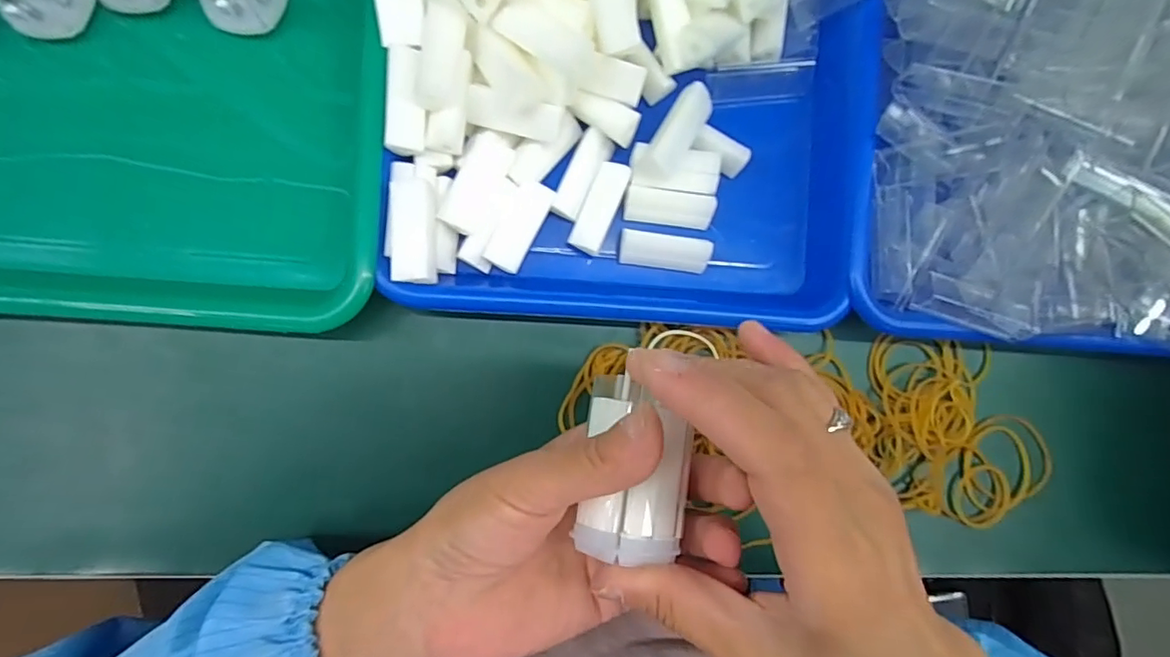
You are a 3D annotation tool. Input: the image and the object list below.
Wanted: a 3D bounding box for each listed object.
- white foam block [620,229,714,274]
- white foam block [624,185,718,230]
[{"bbox_3d":[0.042,-0.040,0.284,0.046,0.012,0.016,8,86,-6],"label":"white foam block"},{"bbox_3d":[0.044,-0.063,0.288,0.045,0.011,0.018,6,114,-8],"label":"white foam block"}]

